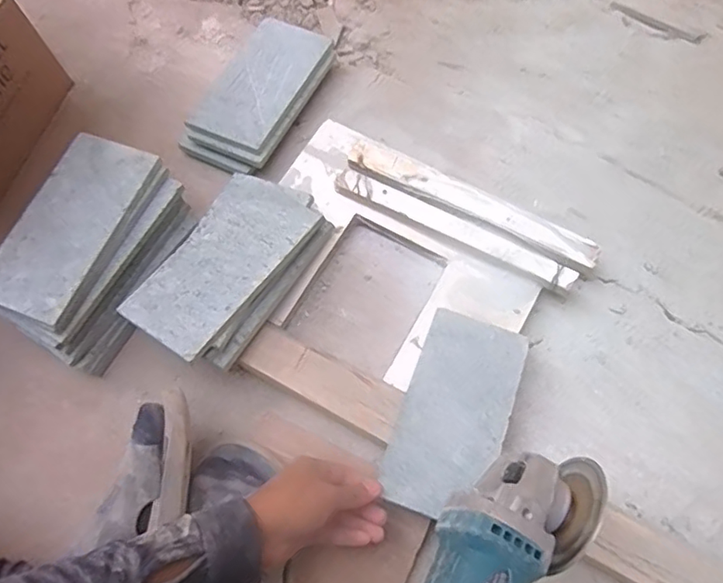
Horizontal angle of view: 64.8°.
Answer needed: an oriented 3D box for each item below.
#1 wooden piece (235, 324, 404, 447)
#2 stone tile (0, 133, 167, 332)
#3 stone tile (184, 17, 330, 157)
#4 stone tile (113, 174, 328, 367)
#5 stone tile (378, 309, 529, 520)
[{"bbox_3d":[-0.038,0.089,0.574,0.168,0.010,0.054,26,64,15],"label":"wooden piece"},{"bbox_3d":[-0.292,-0.067,0.572,0.101,0.014,0.195,21,71,10],"label":"stone tile"},{"bbox_3d":[-0.126,-0.261,0.707,0.105,0.015,0.192,24,71,11],"label":"stone tile"},{"bbox_3d":[-0.142,-0.033,0.577,0.112,0.008,0.202,28,65,21],"label":"stone tile"},{"bbox_3d":[0.089,0.113,0.546,0.098,0.011,0.198,24,64,11],"label":"stone tile"}]

